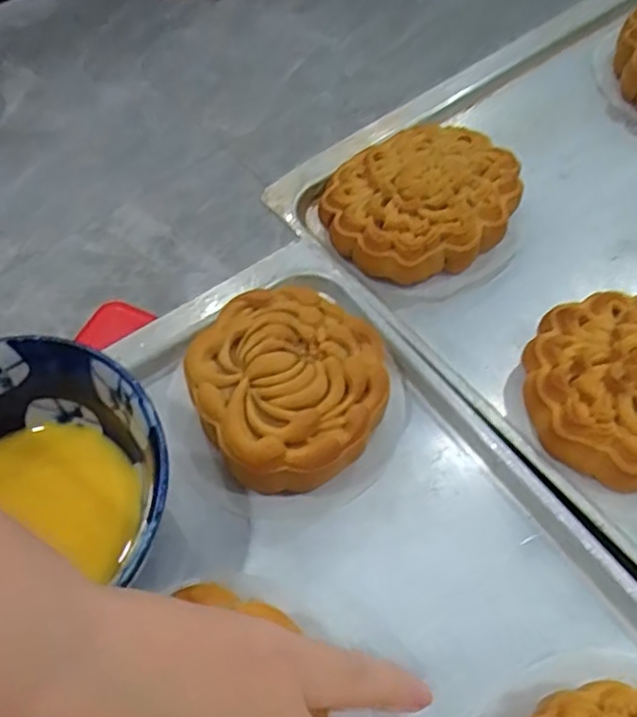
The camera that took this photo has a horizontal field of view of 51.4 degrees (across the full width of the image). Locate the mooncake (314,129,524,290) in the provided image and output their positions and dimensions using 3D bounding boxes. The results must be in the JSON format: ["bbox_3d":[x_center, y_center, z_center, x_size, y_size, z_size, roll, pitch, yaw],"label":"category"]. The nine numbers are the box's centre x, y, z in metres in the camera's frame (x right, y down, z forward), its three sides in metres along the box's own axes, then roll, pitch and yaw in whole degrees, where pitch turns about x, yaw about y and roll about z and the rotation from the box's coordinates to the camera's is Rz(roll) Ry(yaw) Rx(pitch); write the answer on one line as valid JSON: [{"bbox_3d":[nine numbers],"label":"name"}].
[{"bbox_3d":[0.049,-0.075,0.312,0.076,0.030,0.088,32,65,19],"label":"mooncake"}]

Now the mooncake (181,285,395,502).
[{"bbox_3d":[-0.012,0.012,0.260,0.074,0.034,0.078,-26,62,-12],"label":"mooncake"}]

